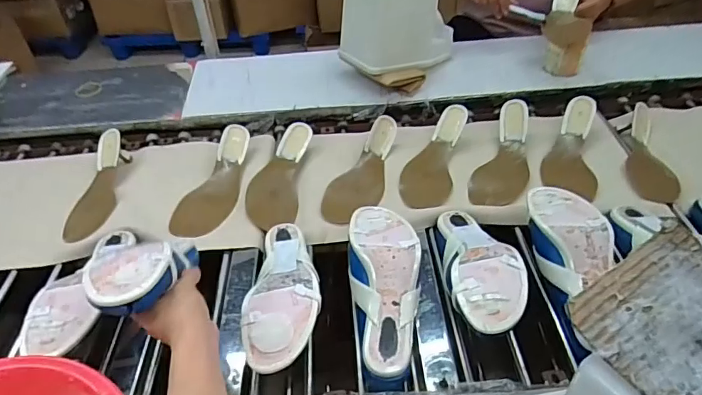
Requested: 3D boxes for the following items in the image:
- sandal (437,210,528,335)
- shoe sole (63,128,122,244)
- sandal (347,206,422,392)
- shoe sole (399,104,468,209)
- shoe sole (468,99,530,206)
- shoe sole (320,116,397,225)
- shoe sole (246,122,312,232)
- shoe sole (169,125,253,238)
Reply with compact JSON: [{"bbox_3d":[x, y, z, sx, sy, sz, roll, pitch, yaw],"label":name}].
[{"bbox_3d":[0.166,0.093,0.672,0.094,0.061,0.255,-4,27,-2],"label":"sandal"},{"bbox_3d":[-0.459,-0.024,0.883,0.075,0.051,0.234,-7,43,-5],"label":"shoe sole"},{"bbox_3d":[0.046,0.115,0.654,0.095,0.049,0.263,-2,55,0],"label":"sandal"},{"bbox_3d":[0.157,-0.074,0.909,0.088,0.026,0.233,16,61,19],"label":"shoe sole"},{"bbox_3d":[0.280,-0.076,0.899,0.094,0.043,0.241,14,58,17],"label":"shoe sole"},{"bbox_3d":[0.018,-0.055,0.884,0.090,0.045,0.253,10,44,13],"label":"shoe sole"},{"bbox_3d":[-0.129,-0.042,0.894,0.084,0.054,0.231,3,43,6],"label":"shoe sole"},{"bbox_3d":[-0.234,-0.031,0.881,0.089,0.051,0.255,10,44,13],"label":"shoe sole"}]

